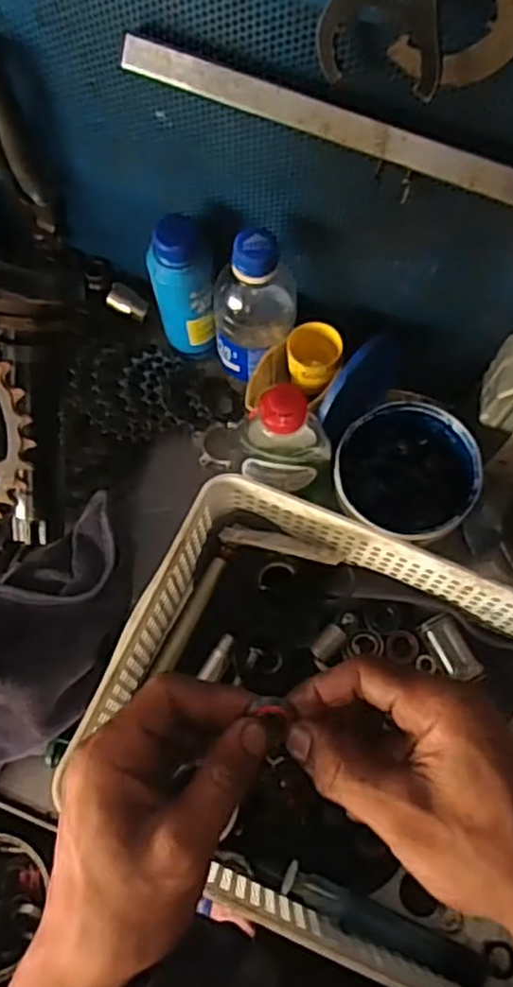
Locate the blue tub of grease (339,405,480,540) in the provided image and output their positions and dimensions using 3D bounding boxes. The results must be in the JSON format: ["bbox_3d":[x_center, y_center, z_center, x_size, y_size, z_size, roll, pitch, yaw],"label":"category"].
[{"bbox_3d":[0.112,-0.012,0.539,0.101,0.077,0.095,0,69,-1],"label":"blue tub of grease"}]

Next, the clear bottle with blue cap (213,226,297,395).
[{"bbox_3d":[-0.003,-0.137,0.543,0.053,0.157,0.055,0,69,-1],"label":"clear bottle with blue cap"}]

